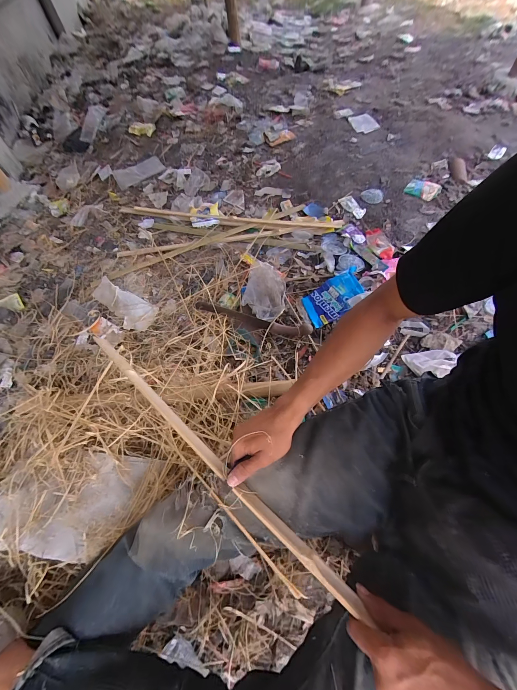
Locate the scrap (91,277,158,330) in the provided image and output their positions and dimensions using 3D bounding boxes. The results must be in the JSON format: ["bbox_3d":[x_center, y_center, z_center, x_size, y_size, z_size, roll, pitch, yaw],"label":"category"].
[{"bbox_3d":[-0.476,-0.142,0.924,0.282,0.033,0.114,26,65,19],"label":"scrap"}]

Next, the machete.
[{"bbox_3d":[-0.022,-0.084,0.875,0.389,0.031,0.042,13,62,12],"label":"machete"}]

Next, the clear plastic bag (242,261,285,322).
[{"bbox_3d":[0.020,-0.206,0.911,0.143,0.063,0.236,3,60,7],"label":"clear plastic bag"}]

